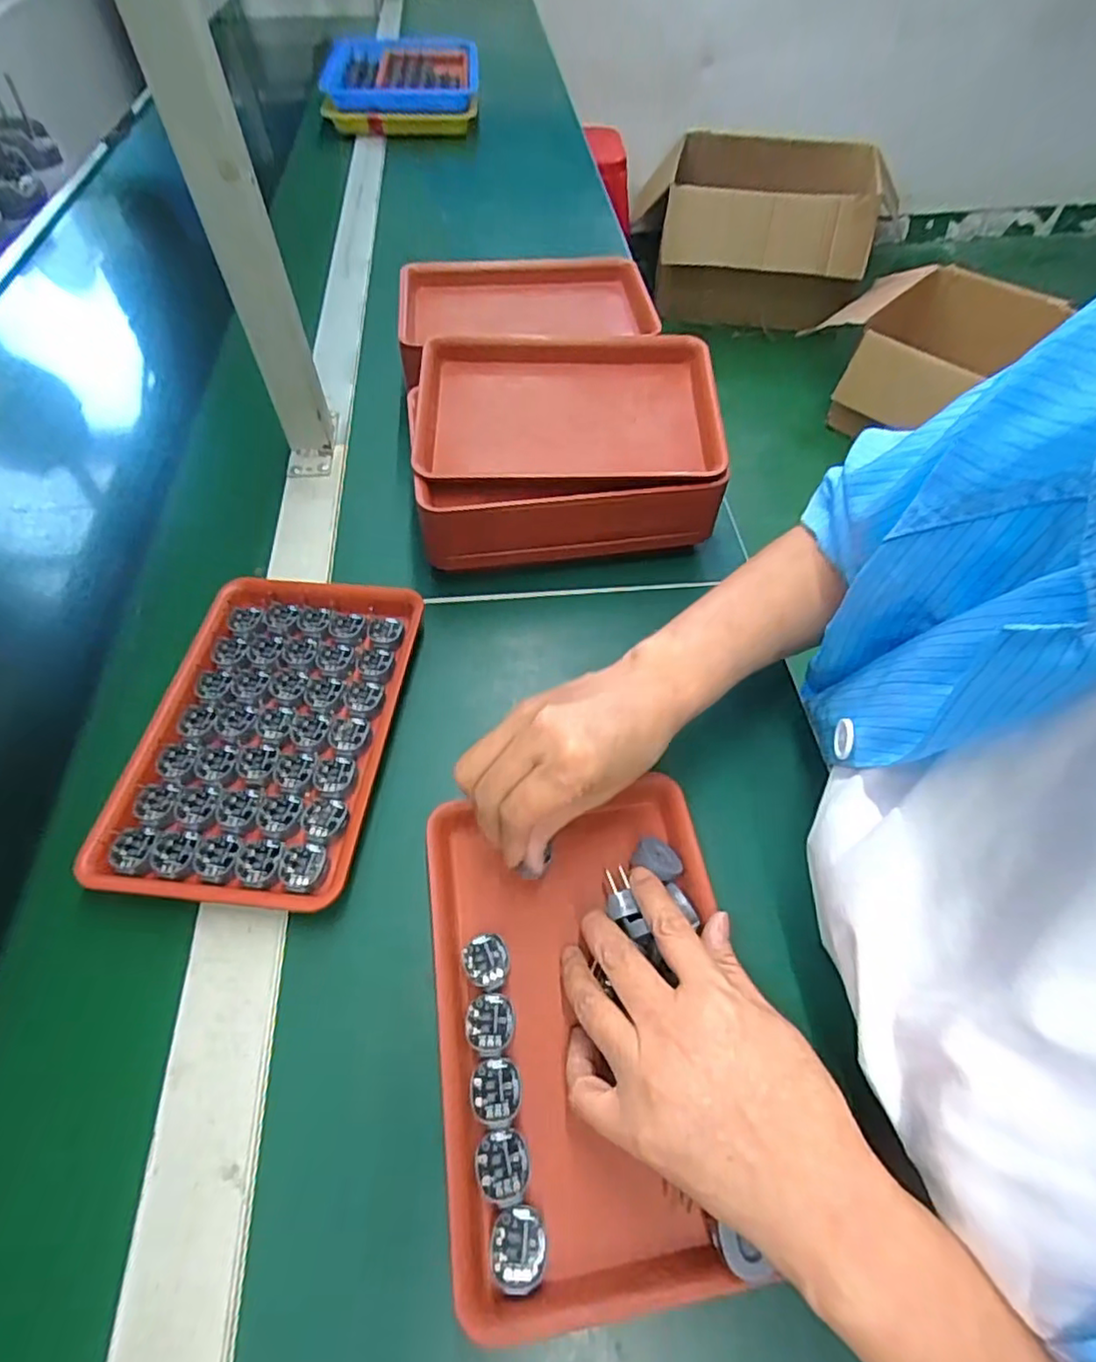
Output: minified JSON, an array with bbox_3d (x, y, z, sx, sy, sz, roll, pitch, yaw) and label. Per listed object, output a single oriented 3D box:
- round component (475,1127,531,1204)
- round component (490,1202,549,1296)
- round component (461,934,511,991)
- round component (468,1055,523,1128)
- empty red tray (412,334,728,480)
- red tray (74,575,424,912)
[{"bbox_3d":[-0.021,0.226,0.294,0.025,0.004,0.027,0,56,0],"label":"round component"},{"bbox_3d":[-0.012,0.249,0.277,0.024,0.004,0.028,1,56,1],"label":"round component"},{"bbox_3d":[-0.034,0.154,0.344,0.025,0.008,0.028,-16,57,-10],"label":"round component"},{"bbox_3d":[-0.026,0.201,0.309,0.025,0.004,0.028,1,56,1],"label":"round component"},{"bbox_3d":[0.015,-0.220,0.508,0.233,0.038,0.160,-1,56,0],"label":"empty red tray"},{"bbox_3d":[-0.187,0.029,0.424,0.160,0.020,0.234,6,56,2],"label":"red tray"}]

